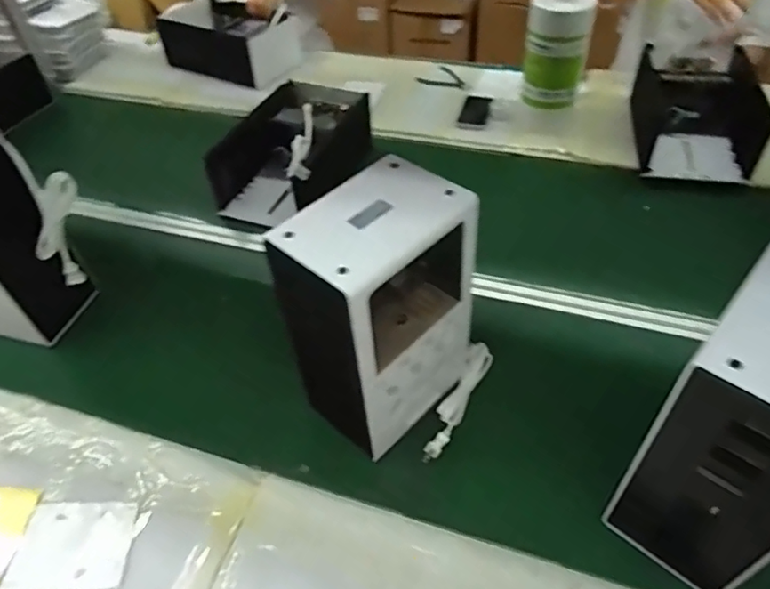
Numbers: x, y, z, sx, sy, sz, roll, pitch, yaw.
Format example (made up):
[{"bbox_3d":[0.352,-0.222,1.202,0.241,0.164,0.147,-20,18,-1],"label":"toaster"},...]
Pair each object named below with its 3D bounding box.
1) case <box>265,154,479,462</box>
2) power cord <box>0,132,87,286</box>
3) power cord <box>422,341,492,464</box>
[{"bbox_3d":[-0.001,0.024,0.729,0.146,0.322,0.203,32,59,27],"label":"case"},{"bbox_3d":[-0.522,-0.128,0.882,0.099,0.249,0.052,-30,54,-23],"label":"power cord"},{"bbox_3d":[0.106,0.156,0.827,0.035,0.023,0.205,22,54,21],"label":"power cord"}]

